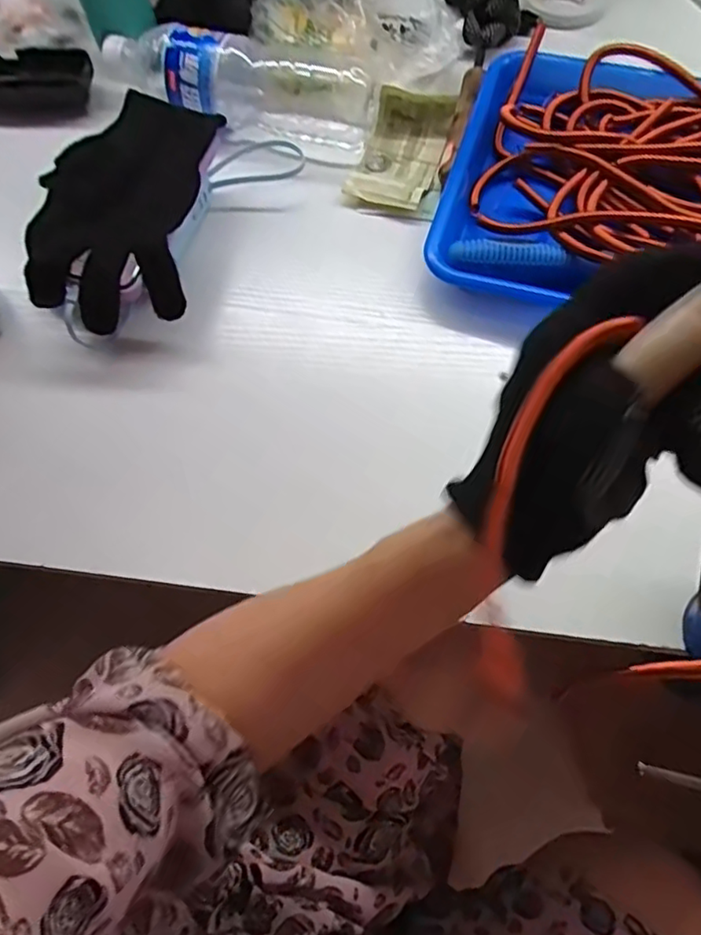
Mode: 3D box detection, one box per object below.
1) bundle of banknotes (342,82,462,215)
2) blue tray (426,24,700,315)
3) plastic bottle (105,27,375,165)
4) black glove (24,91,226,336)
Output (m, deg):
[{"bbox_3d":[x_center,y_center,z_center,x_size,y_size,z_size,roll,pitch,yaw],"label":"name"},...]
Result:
[{"bbox_3d":[0.040,-0.252,0.479,0.064,0.030,0.112,16,70,8],"label":"bundle of banknotes"},{"bbox_3d":[0.248,-0.205,0.448,0.338,0.033,0.256,15,70,8],"label":"blue tray"},{"bbox_3d":[-0.091,-0.318,0.485,0.228,0.052,0.079,20,71,10],"label":"plastic bottle"},{"bbox_3d":[-0.160,-0.184,0.432,0.106,0.055,0.190,6,69,4],"label":"black glove"}]

